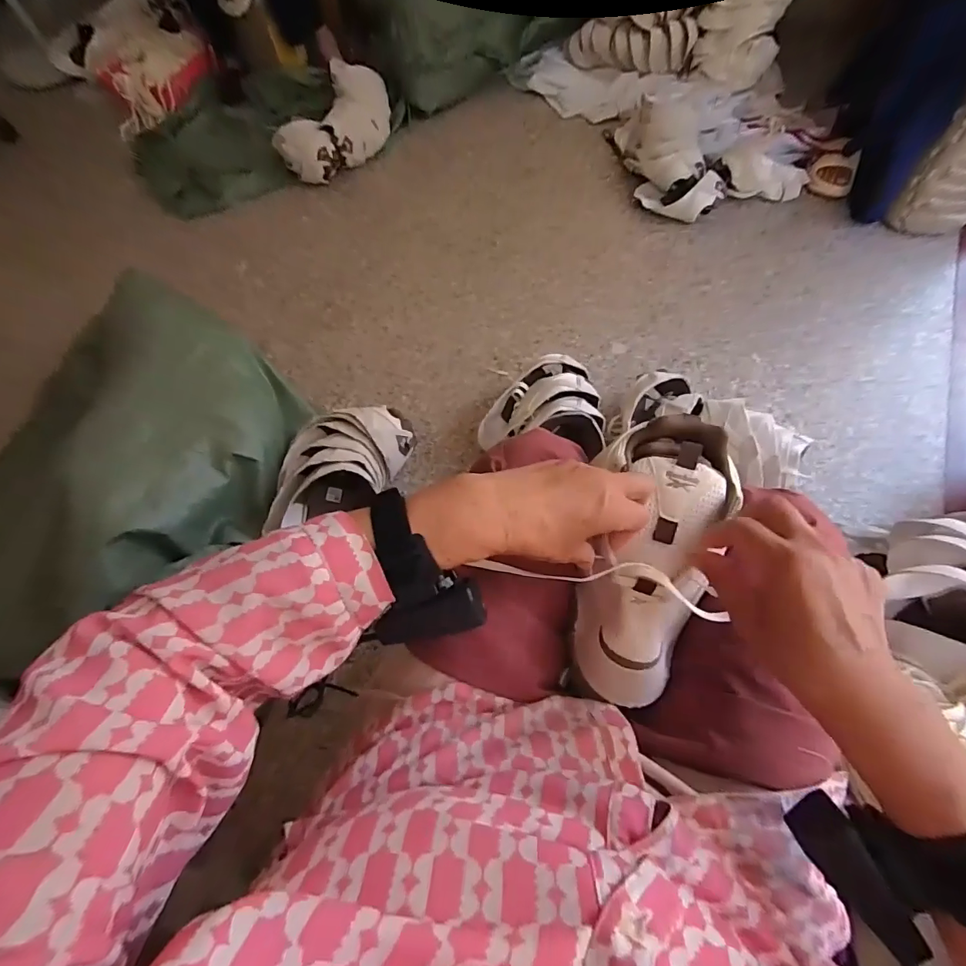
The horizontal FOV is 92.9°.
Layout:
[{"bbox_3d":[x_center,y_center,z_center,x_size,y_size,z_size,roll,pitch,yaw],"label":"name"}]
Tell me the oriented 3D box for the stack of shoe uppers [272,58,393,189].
[{"bbox_3d":[-0.409,-1.022,1.296,0.251,0.109,0.381,6,66,6],"label":"stack of shoe uppers"}]

